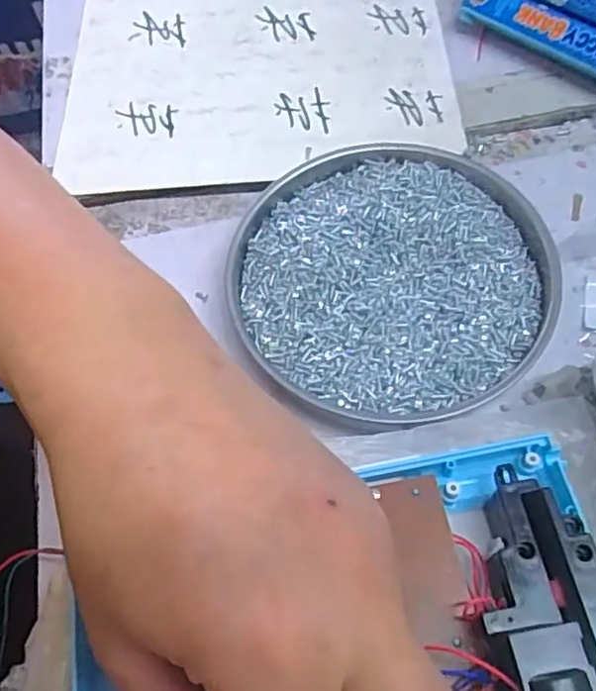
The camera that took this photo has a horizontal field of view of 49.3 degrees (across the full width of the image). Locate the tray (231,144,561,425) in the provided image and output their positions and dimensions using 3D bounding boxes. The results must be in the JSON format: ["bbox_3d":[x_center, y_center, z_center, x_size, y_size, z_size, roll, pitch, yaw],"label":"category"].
[{"bbox_3d":[0.042,-0.031,0.284,0.142,0.017,0.133,-1,61,3],"label":"tray"}]

